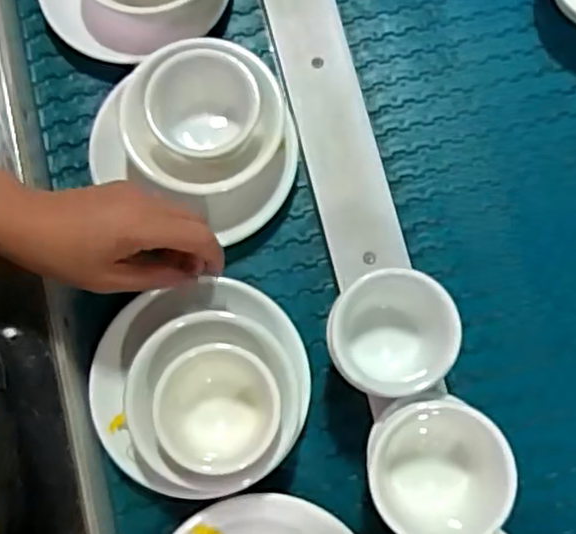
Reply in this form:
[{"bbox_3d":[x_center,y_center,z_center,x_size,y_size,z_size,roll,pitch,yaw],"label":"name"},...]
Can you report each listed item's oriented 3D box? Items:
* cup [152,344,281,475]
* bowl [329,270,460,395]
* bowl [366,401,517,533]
[{"bbox_3d":[-0.045,0.093,0.460,0.077,0.054,0.075,0,78,1],"label":"cup"},{"bbox_3d":[0.066,0.045,0.453,0.079,0.052,0.075,0,78,1],"label":"bowl"},{"bbox_3d":[0.087,0.118,0.402,0.074,0.051,0.075,0,78,1],"label":"bowl"}]

